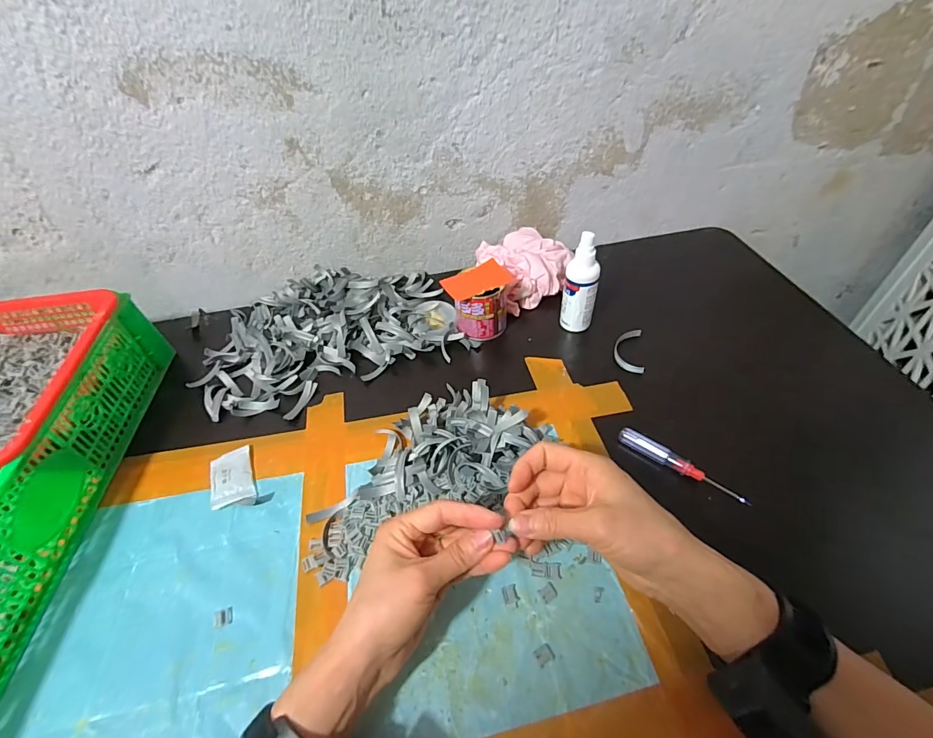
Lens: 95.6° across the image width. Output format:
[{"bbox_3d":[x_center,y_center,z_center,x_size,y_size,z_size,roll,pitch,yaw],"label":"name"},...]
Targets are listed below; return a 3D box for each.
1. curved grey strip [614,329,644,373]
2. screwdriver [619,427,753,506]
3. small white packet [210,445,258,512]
[{"bbox_3d":[0.197,-0.022,0.515,0.032,0.014,0.070,6,48,11],"label":"curved grey strip"},{"bbox_3d":[0.203,0.093,0.406,0.118,0.018,0.014,33,58,30],"label":"screwdriver"},{"bbox_3d":[-0.237,0.110,0.429,0.039,0.009,0.072,-22,49,-15],"label":"small white packet"}]

